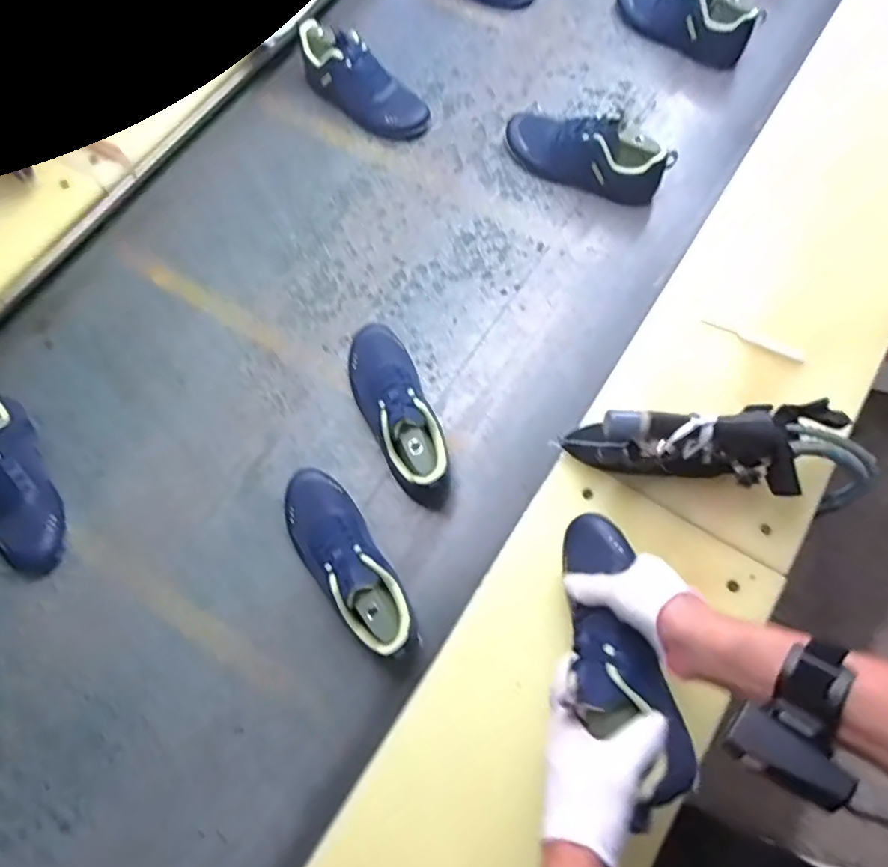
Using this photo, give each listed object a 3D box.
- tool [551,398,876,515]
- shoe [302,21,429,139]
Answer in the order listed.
[{"bbox_3d":[0.297,0.010,0.583,0.306,0.093,0.103,3,72,2],"label":"tool"},{"bbox_3d":[-0.140,-0.572,0.912,0.258,0.090,0.079,39,75,0],"label":"shoe"}]

